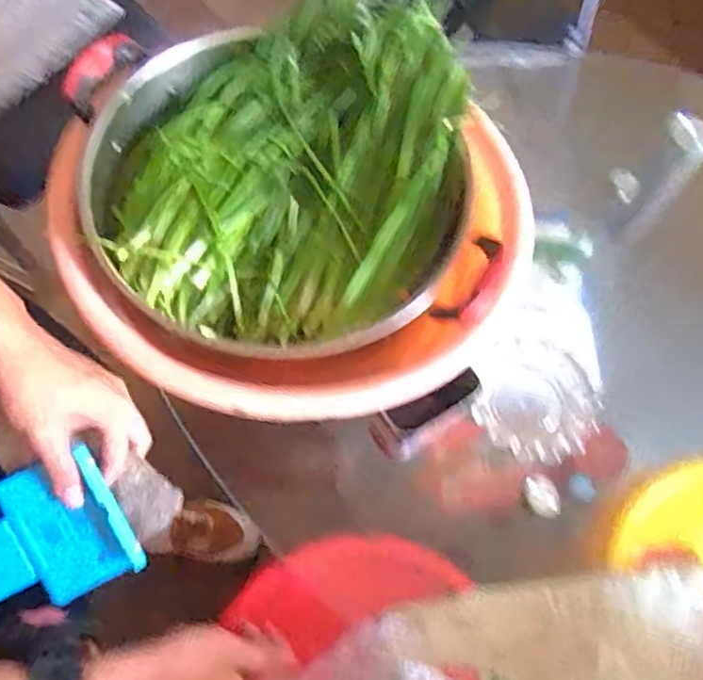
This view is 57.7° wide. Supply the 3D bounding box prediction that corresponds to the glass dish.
[{"bbox_3d":[0.191,0.067,0.663,0.119,0.042,0.126,1,65,-3],"label":"glass dish"}]

